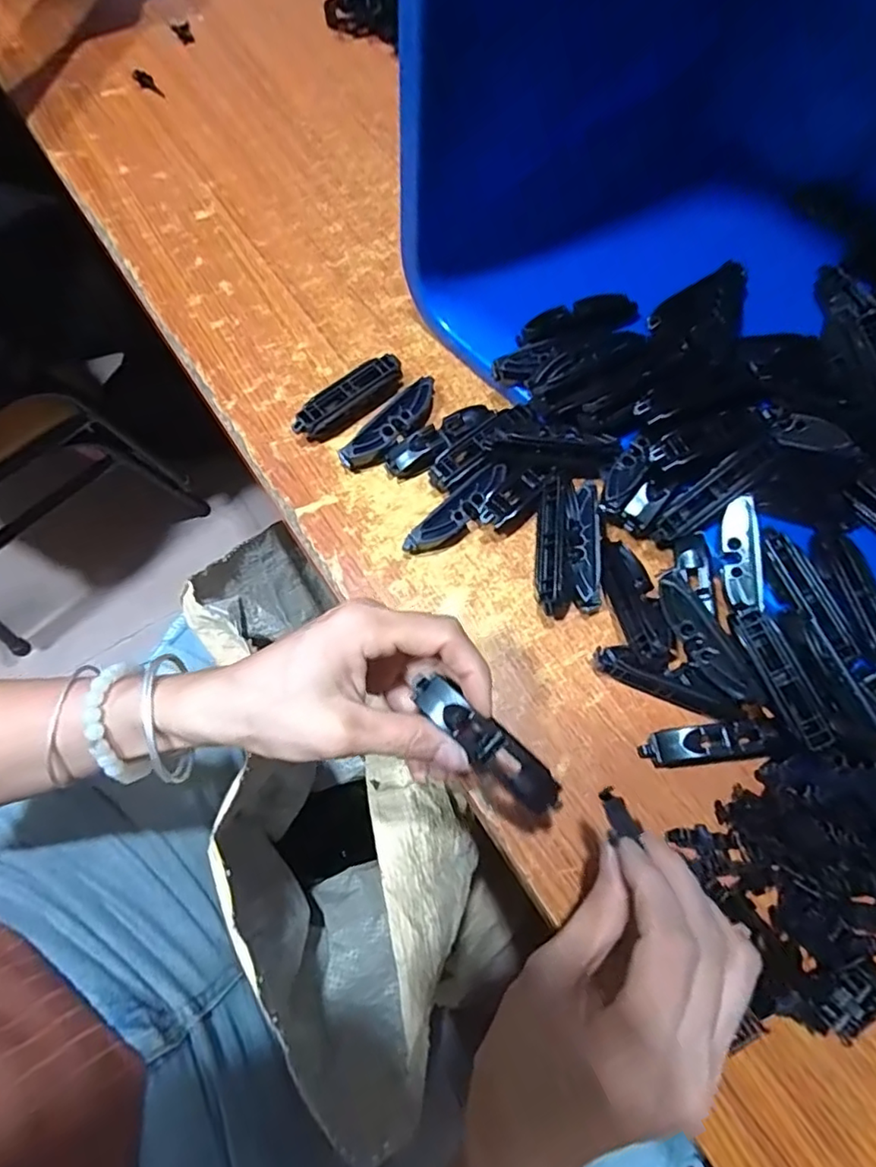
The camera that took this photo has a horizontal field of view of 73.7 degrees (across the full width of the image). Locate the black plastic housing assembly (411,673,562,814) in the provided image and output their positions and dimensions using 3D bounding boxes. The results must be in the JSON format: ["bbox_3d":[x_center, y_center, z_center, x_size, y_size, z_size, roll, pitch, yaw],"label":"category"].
[{"bbox_3d":[0.021,0.068,0.249,0.078,0.008,0.018,42,75,-2],"label":"black plastic housing assembly"}]

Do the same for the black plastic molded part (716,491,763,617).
[{"bbox_3d":[0.167,-0.016,0.320,0.016,0.012,0.063,4,70,0],"label":"black plastic molded part"}]

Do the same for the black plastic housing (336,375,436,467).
[{"bbox_3d":[-0.027,-0.098,0.367,0.022,0.018,0.077,39,73,12],"label":"black plastic housing"}]

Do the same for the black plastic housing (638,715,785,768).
[{"bbox_3d":[0.142,0.084,0.307,0.067,0.018,0.019,-5,70,-3],"label":"black plastic housing"}]

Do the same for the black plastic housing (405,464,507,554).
[{"bbox_3d":[0.012,-0.042,0.347,0.075,0.020,0.017,-42,76,-15],"label":"black plastic housing"}]

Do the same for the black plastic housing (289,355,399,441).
[{"bbox_3d":[-0.056,-0.117,0.372,0.078,0.021,0.020,-34,74,-13],"label":"black plastic housing"}]

